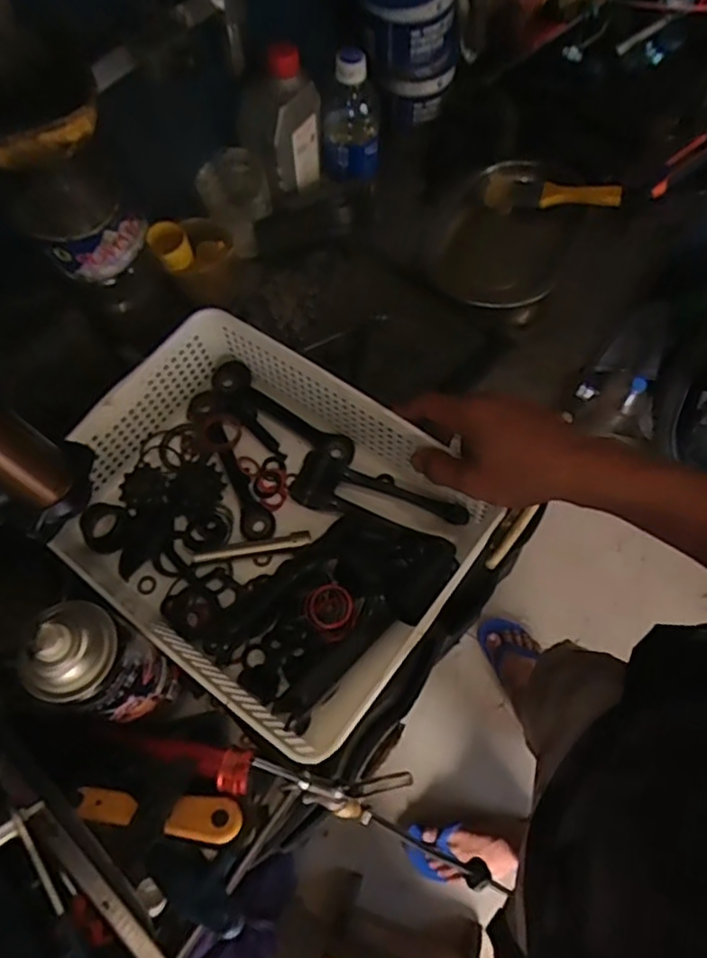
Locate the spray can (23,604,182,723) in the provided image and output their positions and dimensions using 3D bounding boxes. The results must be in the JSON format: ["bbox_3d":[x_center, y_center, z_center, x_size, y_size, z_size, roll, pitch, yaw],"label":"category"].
[{"bbox_3d":[-0.171,0.129,0.451,0.064,0.147,0.063,17,67,10],"label":"spray can"}]

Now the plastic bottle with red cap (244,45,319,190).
[{"bbox_3d":[-0.068,-0.363,0.670,0.083,0.127,0.046,-42,70,-15],"label":"plastic bottle with red cap"}]

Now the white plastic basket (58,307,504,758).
[{"bbox_3d":[-0.080,0.027,0.539,0.317,0.085,0.240,35,71,17],"label":"white plastic basket"}]

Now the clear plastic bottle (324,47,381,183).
[{"bbox_3d":[-0.003,-0.386,0.691,0.065,0.124,0.062,-2,65,2],"label":"clear plastic bottle"}]

